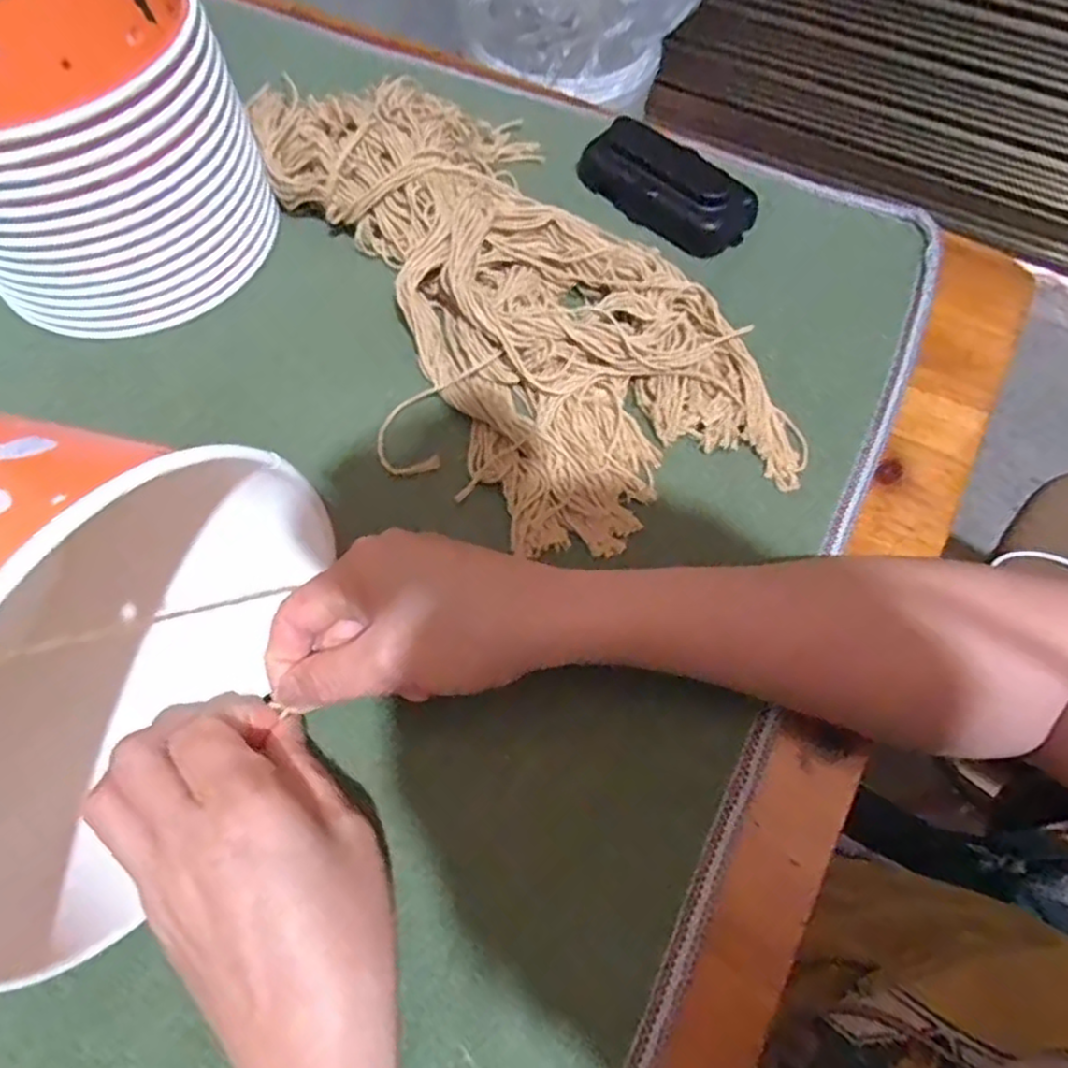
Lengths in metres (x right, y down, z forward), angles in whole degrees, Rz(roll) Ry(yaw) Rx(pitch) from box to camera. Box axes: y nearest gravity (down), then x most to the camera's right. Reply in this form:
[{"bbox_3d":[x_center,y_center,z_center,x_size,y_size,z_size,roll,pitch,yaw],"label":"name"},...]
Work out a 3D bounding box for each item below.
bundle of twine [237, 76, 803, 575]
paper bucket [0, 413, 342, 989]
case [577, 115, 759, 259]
[{"bbox_3d":[-0.017,-0.139,0.377,0.163,0.047,0.340,-29,68,-14],"label":"bundle of twine"},{"bbox_3d":[-0.177,0.040,0.233,0.142,0.163,0.175,19,66,8],"label":"paper bucket"},{"bbox_3d":[0.080,-0.207,0.417,0.041,0.030,0.105,-42,70,-18],"label":"case"}]

